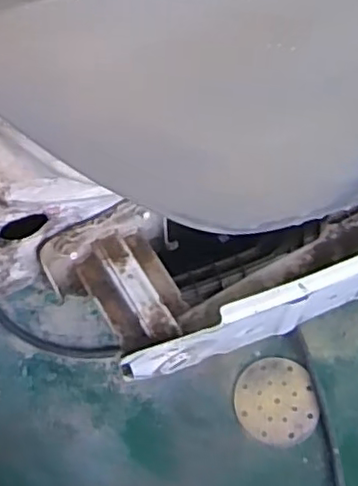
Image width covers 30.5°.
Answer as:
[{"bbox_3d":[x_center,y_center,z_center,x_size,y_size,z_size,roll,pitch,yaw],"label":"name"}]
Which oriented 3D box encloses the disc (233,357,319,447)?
[{"bbox_3d":[0.163,0.267,1.110,0.133,0.007,0.143,1,60,-1],"label":"disc"}]

